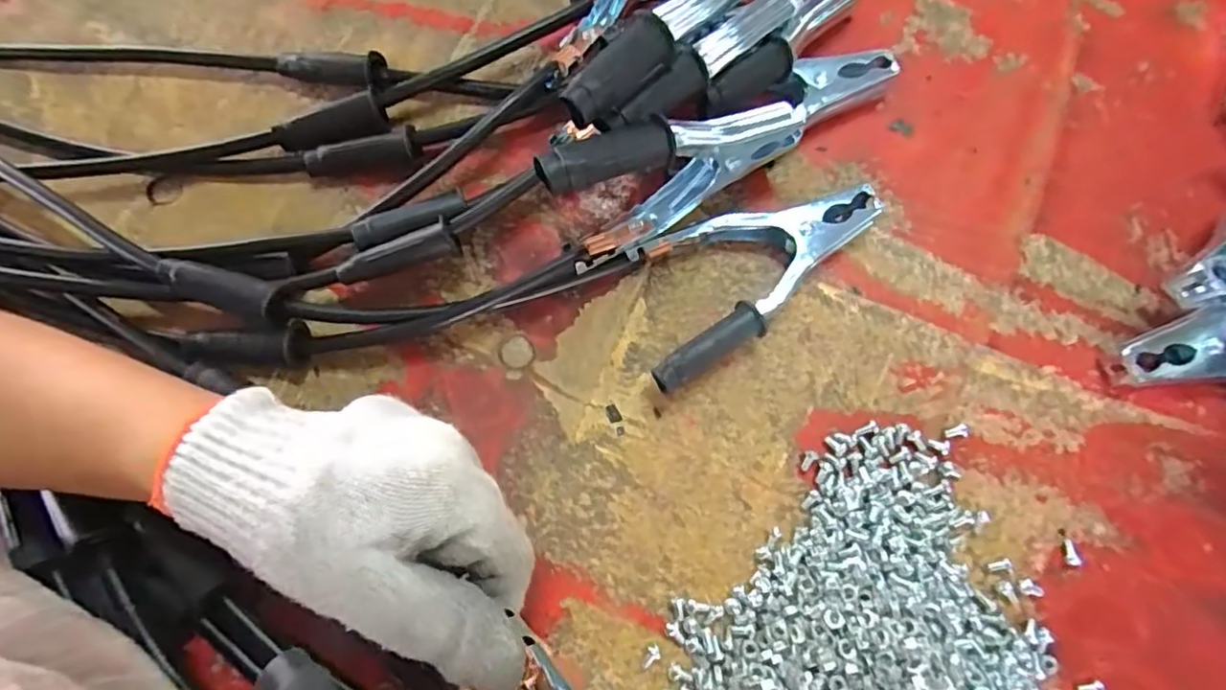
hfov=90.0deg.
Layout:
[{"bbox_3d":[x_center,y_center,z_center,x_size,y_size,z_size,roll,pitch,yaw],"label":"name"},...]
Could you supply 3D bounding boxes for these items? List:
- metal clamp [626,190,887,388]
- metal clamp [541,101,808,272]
[{"bbox_3d":[0.073,-0.044,0.329,0.153,0.024,0.073,-31,77,-8],"label":"metal clamp"},{"bbox_3d":[0.035,-0.088,0.305,0.137,0.093,0.026,-30,77,-7],"label":"metal clamp"}]

